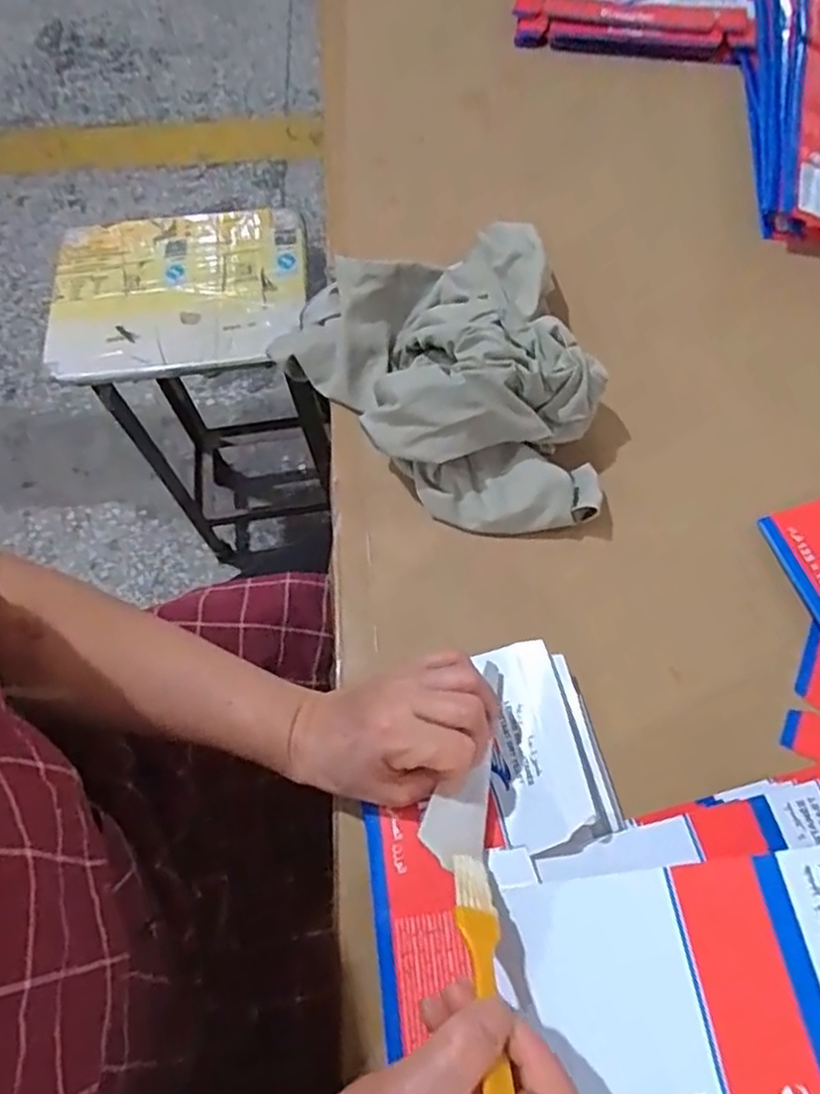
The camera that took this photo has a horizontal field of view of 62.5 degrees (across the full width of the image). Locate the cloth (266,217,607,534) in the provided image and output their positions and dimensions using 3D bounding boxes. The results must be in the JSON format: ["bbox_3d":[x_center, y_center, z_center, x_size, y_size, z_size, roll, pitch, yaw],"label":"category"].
[{"bbox_3d":[0.018,-0.132,0.493,0.211,0.091,0.268,-15,66,-4],"label":"cloth"}]

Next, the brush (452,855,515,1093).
[{"bbox_3d":[0.034,0.195,0.287,0.018,0.012,0.141,-6,31,0],"label":"brush"}]

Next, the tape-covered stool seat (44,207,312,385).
[{"bbox_3d":[-0.265,-0.303,0.787,0.284,0.027,0.239,-7,66,-1],"label":"tape-covered stool seat"}]

